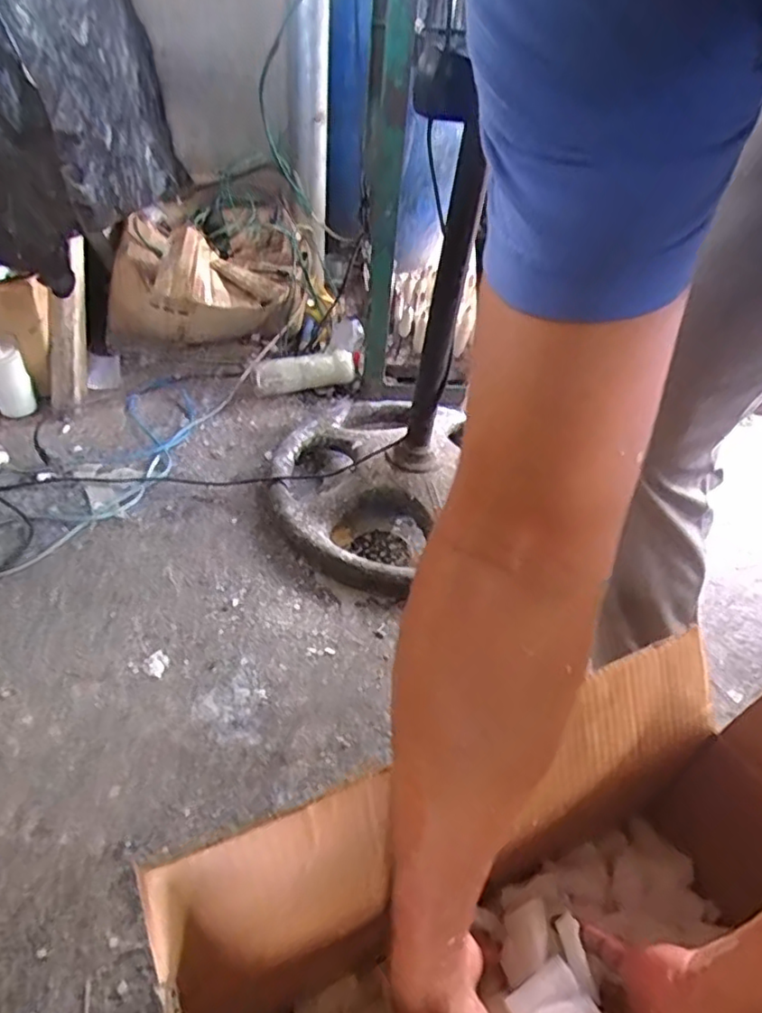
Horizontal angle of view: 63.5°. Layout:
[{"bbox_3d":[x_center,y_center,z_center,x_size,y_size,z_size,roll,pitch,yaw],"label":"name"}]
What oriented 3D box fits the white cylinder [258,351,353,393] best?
[{"bbox_3d":[-0.152,-0.266,1.240,0.202,0.060,0.047,-15,45,-24],"label":"white cylinder"}]

